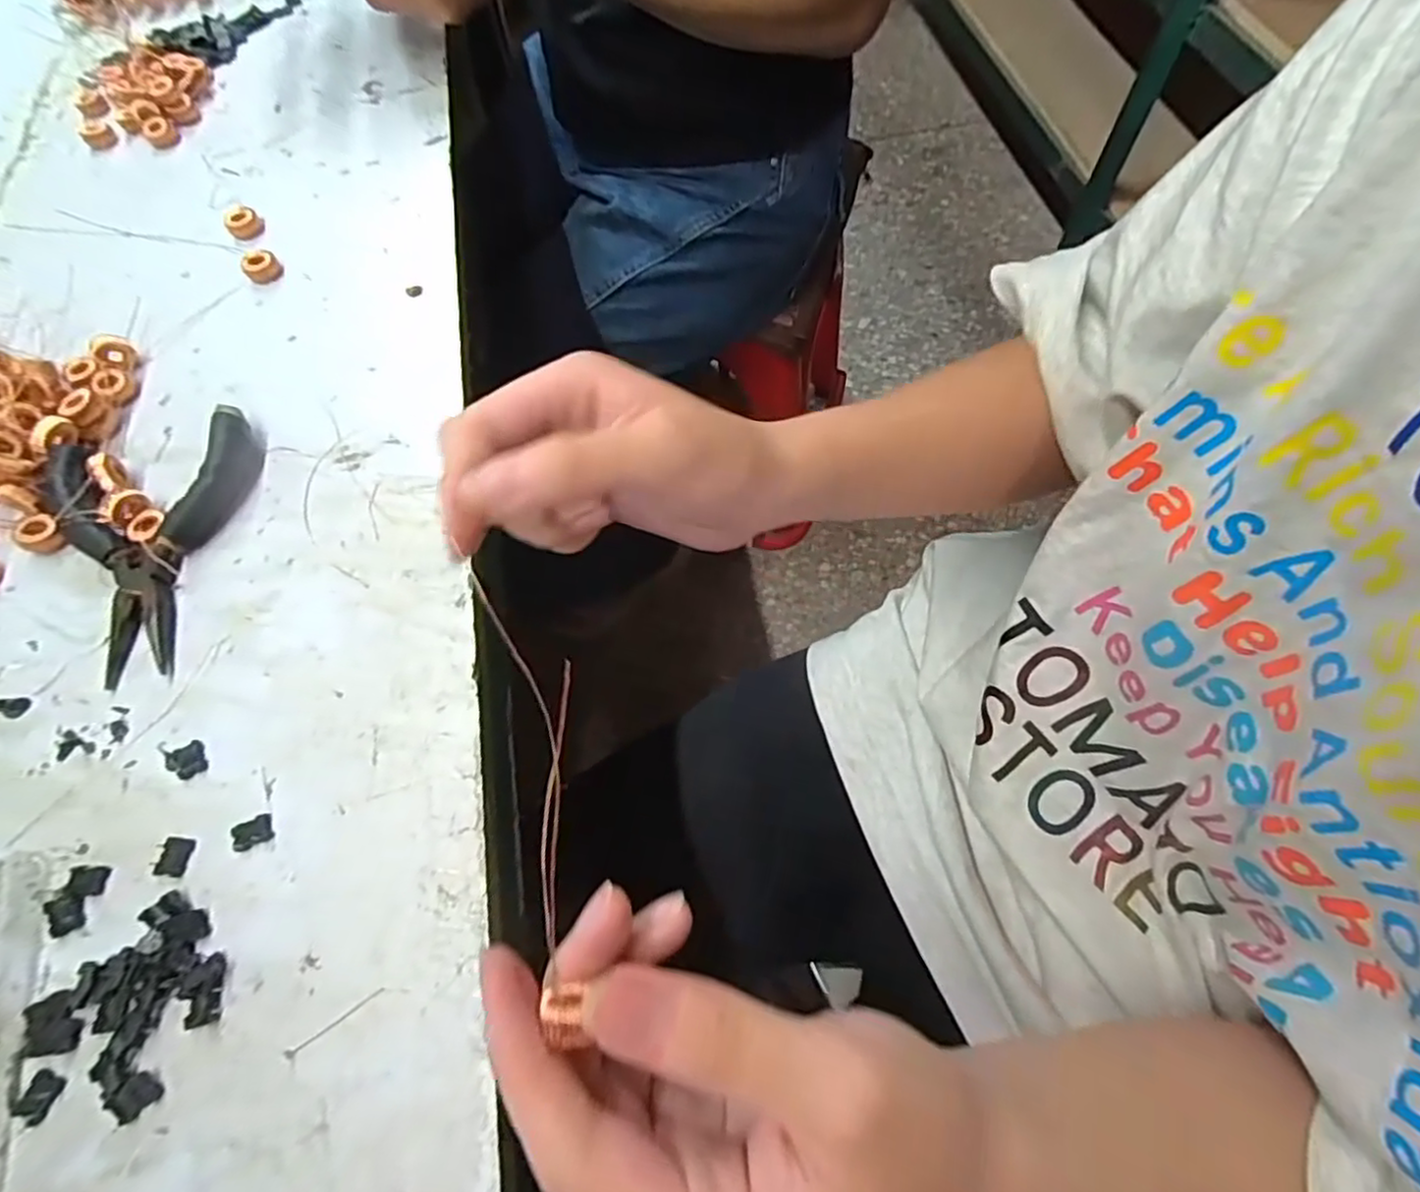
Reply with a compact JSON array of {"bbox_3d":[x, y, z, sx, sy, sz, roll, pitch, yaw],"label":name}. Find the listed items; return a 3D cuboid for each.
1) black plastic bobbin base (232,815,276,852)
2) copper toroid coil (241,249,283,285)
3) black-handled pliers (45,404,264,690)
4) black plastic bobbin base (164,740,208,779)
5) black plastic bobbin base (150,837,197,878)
[{"bbox_3d":[-0.165,0.085,0.240,0.013,0.004,0.010,-24,67,-10],"label":"black plastic bobbin base"},{"bbox_3d":[-0.252,-0.186,0.375,0.019,0.009,0.020,-1,64,3],"label":"copper toroid coil"},{"bbox_3d":[-0.243,-0.025,0.290,0.088,0.017,0.119,-17,64,-5],"label":"black-handled pliers"},{"bbox_3d":[-0.201,0.063,0.254,0.015,0.005,0.014,-29,66,-11],"label":"black plastic bobbin base"},{"bbox_3d":[-0.193,0.093,0.239,0.014,0.004,0.013,4,64,5],"label":"black plastic bobbin base"}]

